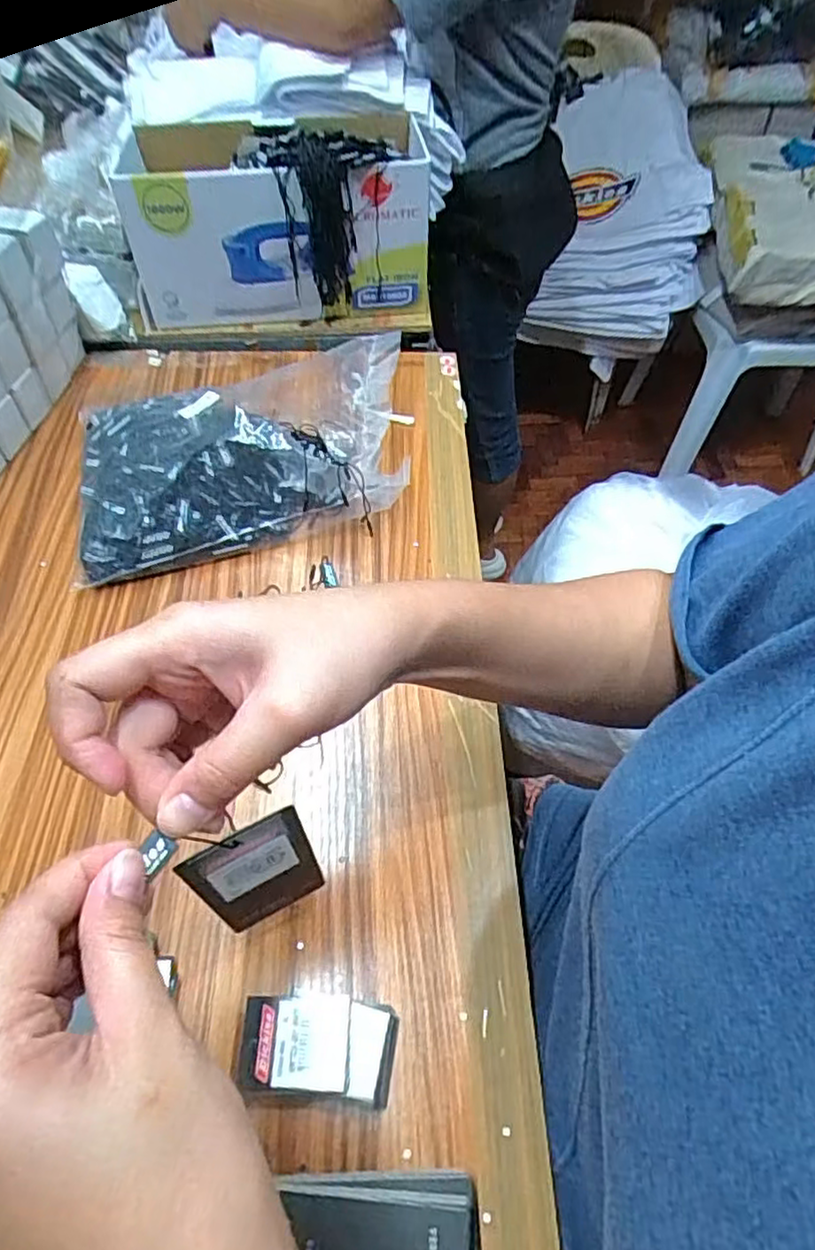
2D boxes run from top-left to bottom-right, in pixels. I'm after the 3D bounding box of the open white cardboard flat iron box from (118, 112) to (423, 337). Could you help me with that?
[{"bbox_3d":[-0.118,-0.381,0.633,0.267,0.173,0.121,-2,54,-3],"label":"open white cardboard flat iron box"}]

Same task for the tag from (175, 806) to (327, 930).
[{"bbox_3d":[-0.063,0.106,0.283,0.047,0.080,0.004,-26,50,-16],"label":"tag"}]

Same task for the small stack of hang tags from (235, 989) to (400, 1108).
[{"bbox_3d":[-0.042,0.201,0.320,0.071,0.024,0.040,7,54,3],"label":"small stack of hang tags"}]

